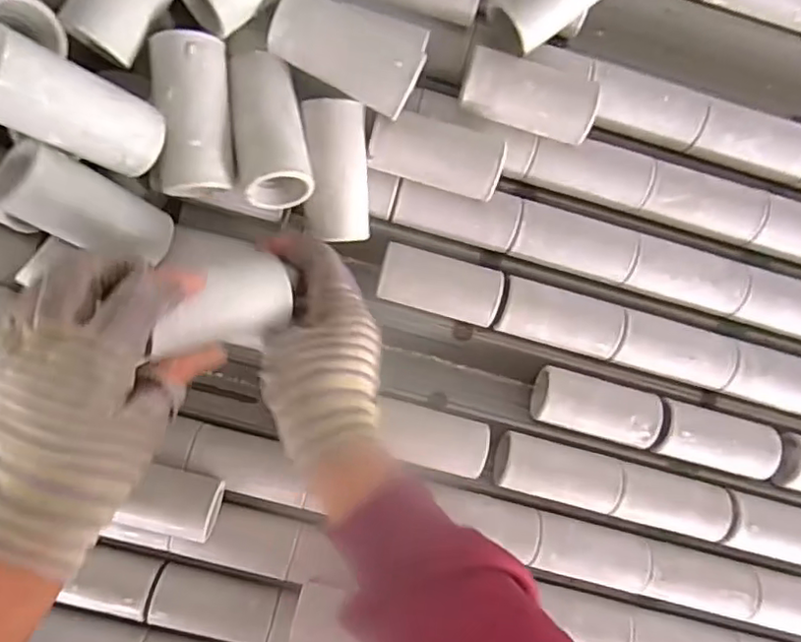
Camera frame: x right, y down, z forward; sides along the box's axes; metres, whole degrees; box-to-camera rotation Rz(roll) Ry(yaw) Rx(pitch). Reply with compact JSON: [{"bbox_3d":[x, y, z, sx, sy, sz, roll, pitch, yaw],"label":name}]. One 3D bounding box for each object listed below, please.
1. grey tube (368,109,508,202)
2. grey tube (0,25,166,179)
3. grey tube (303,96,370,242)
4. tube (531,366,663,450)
[{"bbox_3d":[0.022,-0.105,0.398,0.081,0.034,0.039,14,93,-4],"label":"grey tube"},{"bbox_3d":[-0.159,-0.103,0.302,0.085,0.039,0.040,20,94,-49],"label":"grey tube"},{"bbox_3d":[-0.039,-0.091,0.387,0.037,0.047,0.080,0,94,-3],"label":"grey tube"},{"bbox_3d":[0.141,0.061,0.447,0.085,0.033,0.039,16,93,-4],"label":"tube"}]

